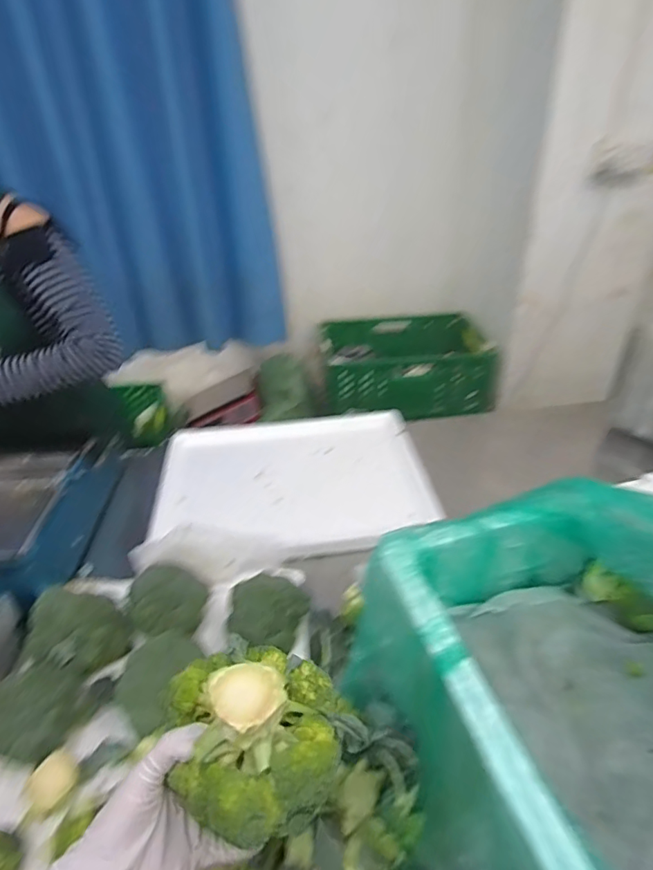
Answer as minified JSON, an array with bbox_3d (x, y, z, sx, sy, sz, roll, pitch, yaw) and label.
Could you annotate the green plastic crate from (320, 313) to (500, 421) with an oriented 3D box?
[{"bbox_3d":[0.291,-0.260,1.919,0.618,0.229,0.429,-5,34,-4],"label":"green plastic crate"}]

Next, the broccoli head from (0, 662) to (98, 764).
[{"bbox_3d":[-0.376,0.351,0.644,0.112,0.068,0.109,-2,34,1],"label":"broccoli head"}]

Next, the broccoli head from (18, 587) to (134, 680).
[{"bbox_3d":[-0.369,0.290,0.729,0.126,0.088,0.094,4,35,10],"label":"broccoli head"}]

